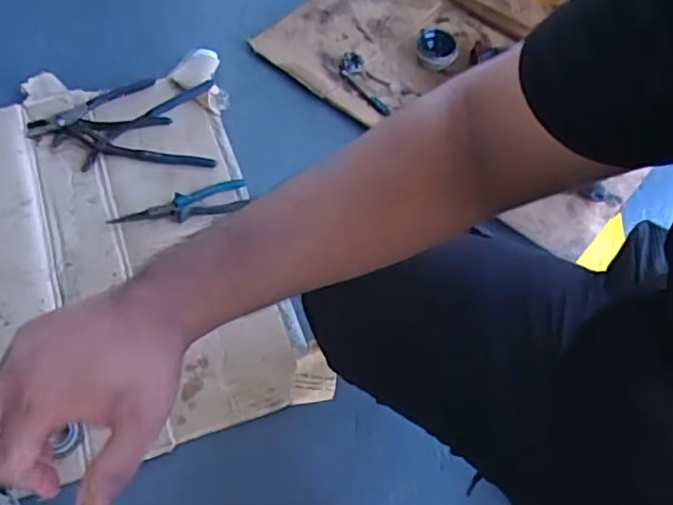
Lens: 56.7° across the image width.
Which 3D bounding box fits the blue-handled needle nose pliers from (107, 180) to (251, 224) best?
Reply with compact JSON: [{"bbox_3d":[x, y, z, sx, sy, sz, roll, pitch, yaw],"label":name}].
[{"bbox_3d":[-0.220,-0.065,0.878,0.187,0.016,0.041,-16,64,-15],"label":"blue-handled needle nose pliers"}]

